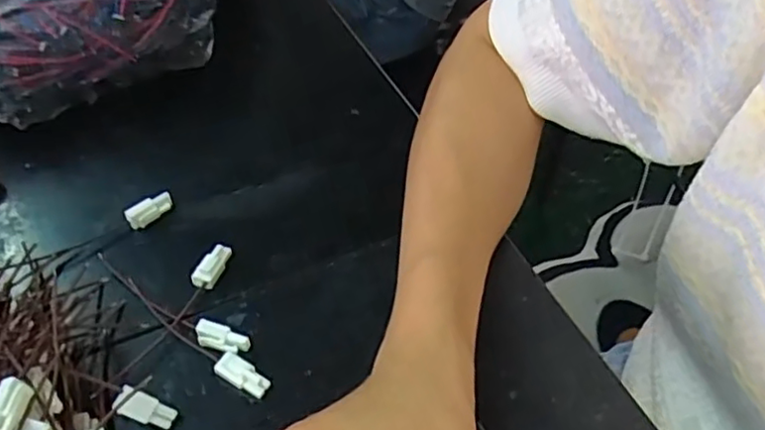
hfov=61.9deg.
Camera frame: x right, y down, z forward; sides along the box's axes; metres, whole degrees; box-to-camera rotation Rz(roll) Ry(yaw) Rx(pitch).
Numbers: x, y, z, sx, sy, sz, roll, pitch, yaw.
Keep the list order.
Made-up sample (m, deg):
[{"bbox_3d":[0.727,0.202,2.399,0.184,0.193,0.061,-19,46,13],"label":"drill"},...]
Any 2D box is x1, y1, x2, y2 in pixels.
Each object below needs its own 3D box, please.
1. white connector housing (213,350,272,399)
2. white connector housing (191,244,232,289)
[{"bbox_3d":[-0.063,0.072,0.289,0.025,0.006,0.012,31,56,8],"label":"white connector housing"},{"bbox_3d":[-0.087,0.026,0.327,0.012,0.010,0.026,12,51,9],"label":"white connector housing"}]

